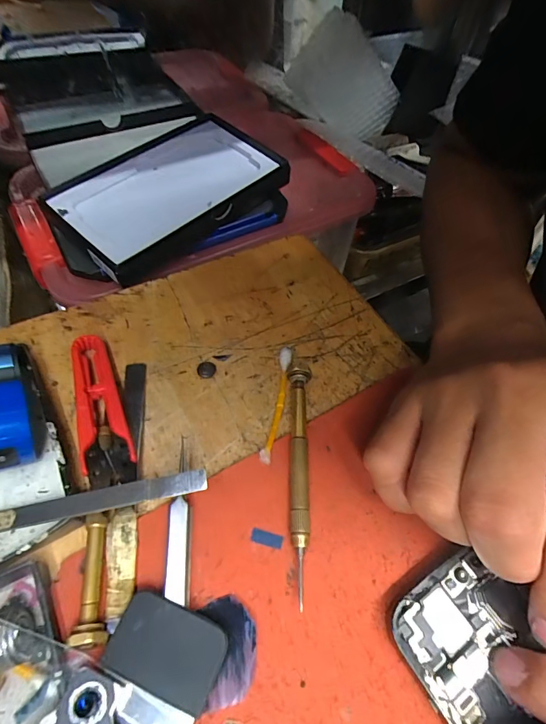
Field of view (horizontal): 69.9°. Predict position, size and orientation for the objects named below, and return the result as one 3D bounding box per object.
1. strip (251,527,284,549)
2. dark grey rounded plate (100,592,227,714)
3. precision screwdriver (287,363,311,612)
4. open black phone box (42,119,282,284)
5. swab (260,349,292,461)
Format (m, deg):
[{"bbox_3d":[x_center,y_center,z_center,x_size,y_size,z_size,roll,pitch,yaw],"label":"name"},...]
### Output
[{"bbox_3d":[-0.003,0.077,0.172,0.014,0.004,0.005,15,55,6],"label":"strip"},{"bbox_3d":[-0.038,0.102,0.140,0.041,0.004,0.026,18,62,12],"label":"dark grey rounded plate"},{"bbox_3d":[0.014,0.045,0.190,0.012,0.012,0.119,2,55,-3],"label":"precision screwdriver"},{"bbox_3d":[-0.074,-0.135,0.305,0.100,0.028,0.169,39,61,21],"label":"open black phone box"},{"bbox_3d":[0.002,0.021,0.211,0.007,0.009,0.073,10,55,3],"label":"swab"}]

